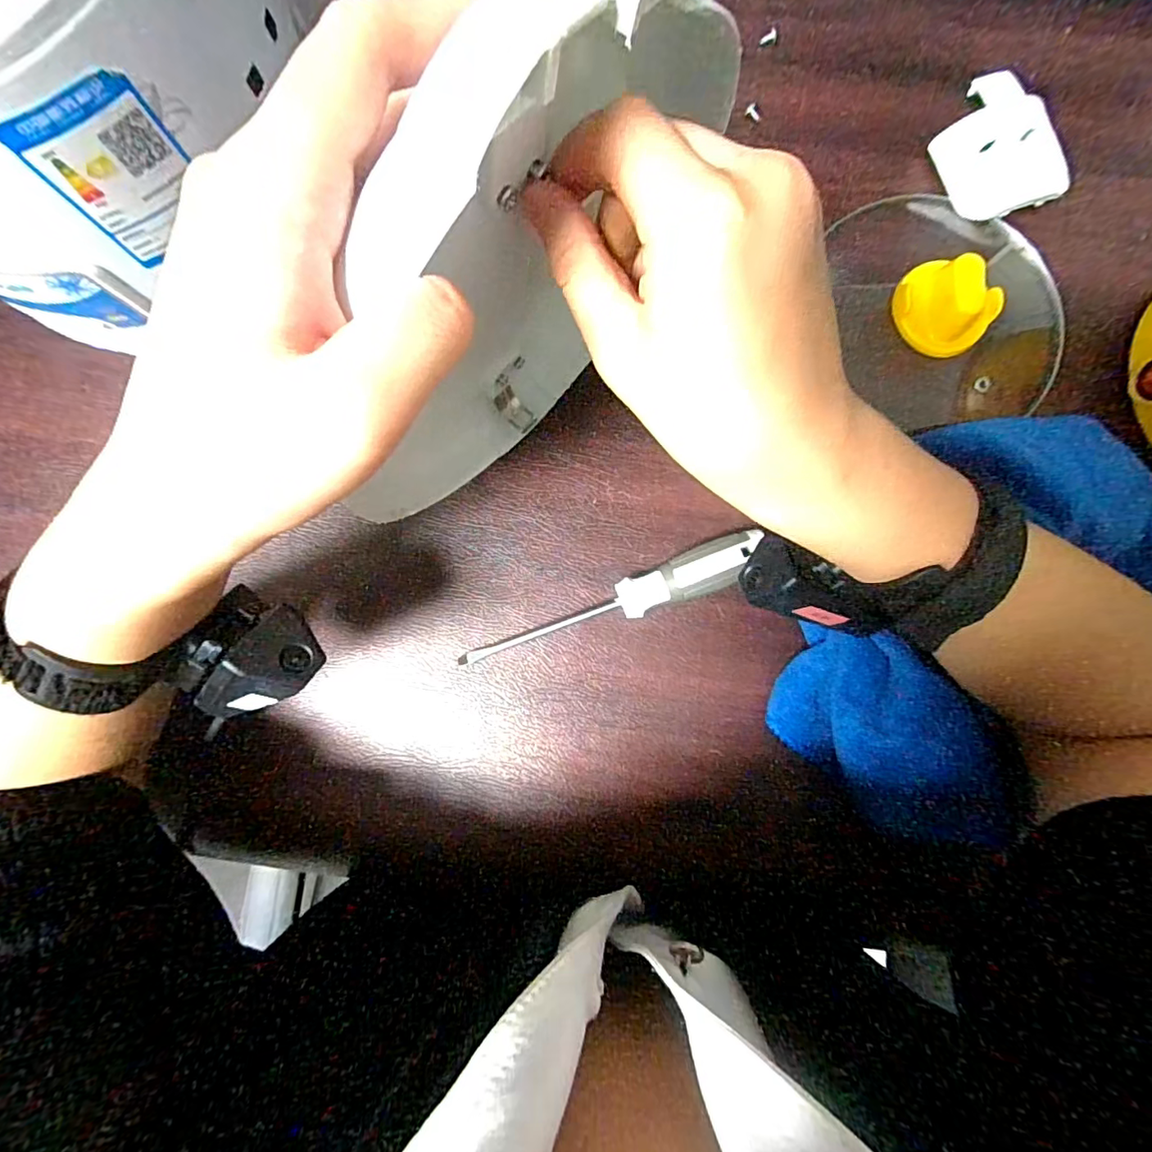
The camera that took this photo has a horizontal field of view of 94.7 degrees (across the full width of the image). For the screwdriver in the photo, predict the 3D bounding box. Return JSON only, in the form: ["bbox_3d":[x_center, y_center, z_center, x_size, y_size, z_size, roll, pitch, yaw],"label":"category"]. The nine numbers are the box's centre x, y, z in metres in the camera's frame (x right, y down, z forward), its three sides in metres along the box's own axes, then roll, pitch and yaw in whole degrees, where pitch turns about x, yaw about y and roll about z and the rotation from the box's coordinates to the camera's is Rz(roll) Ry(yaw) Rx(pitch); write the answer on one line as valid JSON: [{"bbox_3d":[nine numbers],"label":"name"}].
[{"bbox_3d":[0.017,0.020,0.301,0.172,0.031,0.024,-22,86,0],"label":"screwdriver"}]

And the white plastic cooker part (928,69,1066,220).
[{"bbox_3d":[0.258,-0.262,0.324,0.072,0.015,0.077,-17,86,0],"label":"white plastic cooker part"}]

